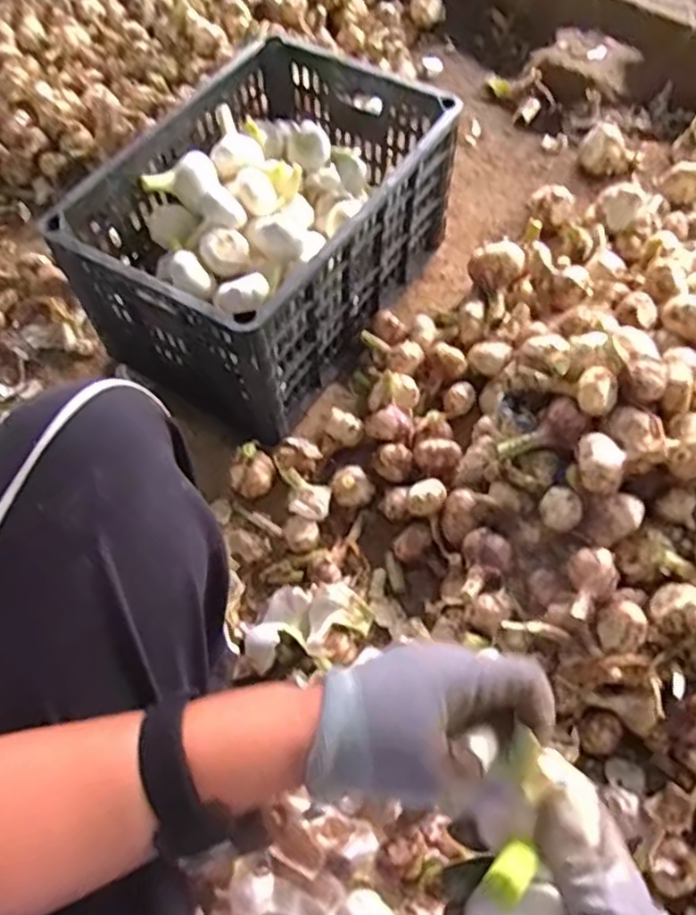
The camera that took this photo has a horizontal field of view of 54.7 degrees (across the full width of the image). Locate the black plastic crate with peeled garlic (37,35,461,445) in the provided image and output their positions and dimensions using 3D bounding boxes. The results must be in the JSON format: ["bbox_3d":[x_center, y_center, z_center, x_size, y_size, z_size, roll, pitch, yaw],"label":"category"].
[{"bbox_3d":[-0.095,-0.302,0.861,0.299,0.223,0.458,30,67,14],"label":"black plastic crate with peeled garlic"}]

